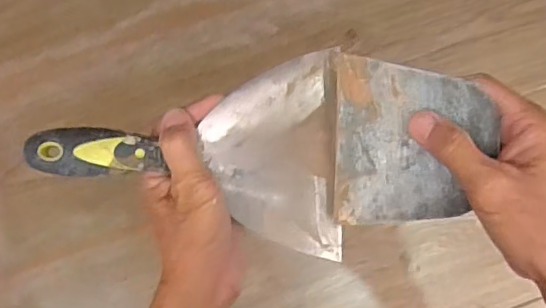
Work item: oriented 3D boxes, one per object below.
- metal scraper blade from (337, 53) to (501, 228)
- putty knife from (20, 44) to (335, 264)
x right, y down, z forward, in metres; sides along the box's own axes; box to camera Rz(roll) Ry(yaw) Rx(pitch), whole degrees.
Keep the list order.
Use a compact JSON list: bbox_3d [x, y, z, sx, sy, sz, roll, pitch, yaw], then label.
[{"bbox_3d":[0.085,-0.007,0.350,0.093,0.004,0.102,3,96,20],"label":"metal scraper blade"},{"bbox_3d":[-0.053,0.001,0.381,0.197,0.037,0.129,-1,77,-1],"label":"putty knife"}]

